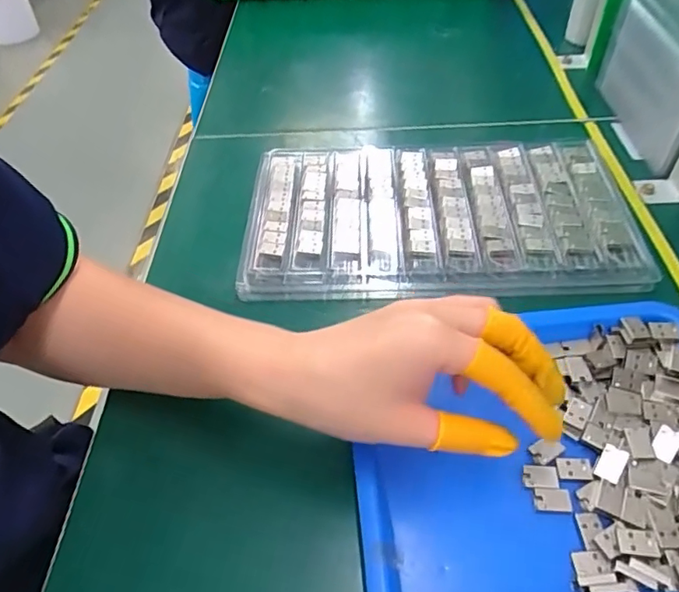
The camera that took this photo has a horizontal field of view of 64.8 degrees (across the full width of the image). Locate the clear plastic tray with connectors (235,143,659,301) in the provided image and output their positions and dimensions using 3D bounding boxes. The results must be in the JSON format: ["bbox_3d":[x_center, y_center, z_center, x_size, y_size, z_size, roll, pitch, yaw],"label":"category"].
[{"bbox_3d":[0.074,-0.065,0.425,0.287,0.026,0.159,0,50,6],"label":"clear plastic tray with connectors"}]

